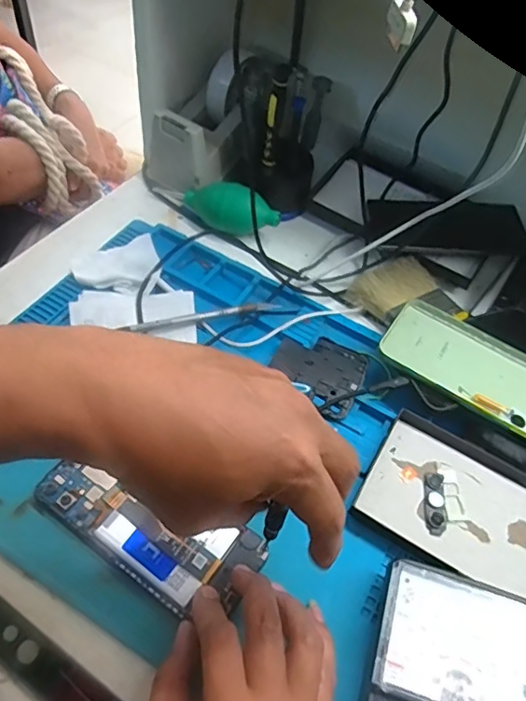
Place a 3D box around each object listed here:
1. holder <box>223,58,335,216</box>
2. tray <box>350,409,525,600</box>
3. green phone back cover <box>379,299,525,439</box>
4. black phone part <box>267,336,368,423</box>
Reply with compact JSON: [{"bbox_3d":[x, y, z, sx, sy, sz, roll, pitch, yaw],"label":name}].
[{"bbox_3d":[0.009,-0.227,0.549,0.101,0.138,0.092,3,55,-3],"label":"holder"},{"bbox_3d":[0.165,0.124,0.406,0.171,0.012,0.102,27,57,14],"label":"tray"},{"bbox_3d":[0.187,0.017,0.456,0.167,0.005,0.085,31,56,17],"label":"green phone back cover"},{"bbox_3d":[0.051,0.016,0.468,0.079,0.009,0.071,31,58,16],"label":"black phone part"}]

